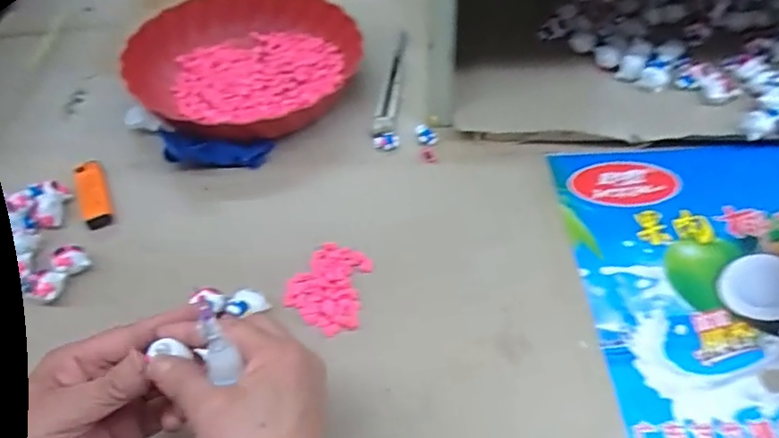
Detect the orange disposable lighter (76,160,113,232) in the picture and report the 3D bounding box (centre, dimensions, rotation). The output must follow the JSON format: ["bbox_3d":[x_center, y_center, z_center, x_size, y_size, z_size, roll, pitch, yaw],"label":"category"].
[{"bbox_3d":[-0.267,-0.023,0.528,0.025,0.013,0.076,-23,53,-15],"label":"orange disposable lighter"}]

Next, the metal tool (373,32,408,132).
[{"bbox_3d":[0.003,-0.143,0.618,0.019,0.019,0.144,4,51,7],"label":"metal tool"}]

